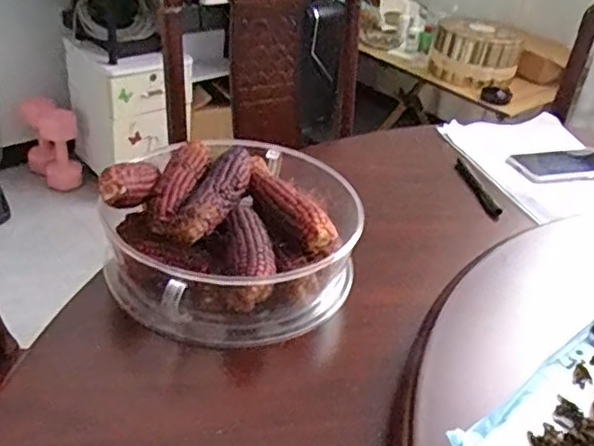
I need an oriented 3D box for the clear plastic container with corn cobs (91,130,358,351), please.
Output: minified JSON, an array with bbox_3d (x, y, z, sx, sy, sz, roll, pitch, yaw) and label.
[{"bbox_3d":[-0.065,-0.001,0.597,0.238,0.100,0.234,-7,38,-17],"label":"clear plastic container with corn cobs"}]

